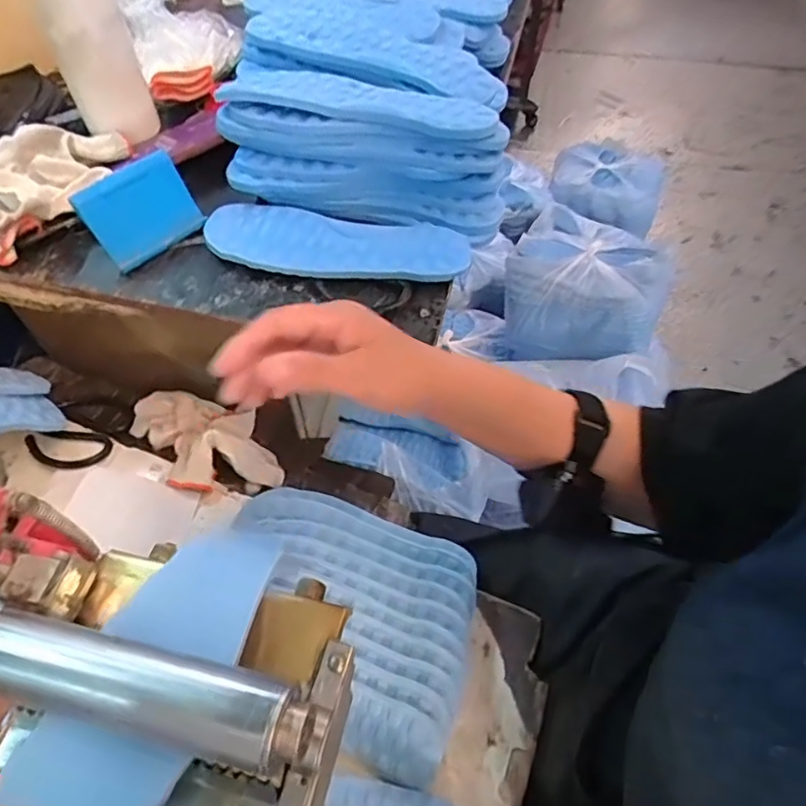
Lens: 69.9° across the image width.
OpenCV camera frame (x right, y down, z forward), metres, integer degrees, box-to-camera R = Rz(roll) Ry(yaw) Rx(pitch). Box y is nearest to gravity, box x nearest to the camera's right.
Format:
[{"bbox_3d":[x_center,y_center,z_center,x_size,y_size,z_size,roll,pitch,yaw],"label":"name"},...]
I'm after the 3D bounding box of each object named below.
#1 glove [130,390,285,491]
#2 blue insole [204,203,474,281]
[{"bbox_3d":[-0.219,0.043,0.629,0.190,0.030,0.105,14,55,9],"label":"glove"},{"bbox_3d":[-0.061,-0.151,0.534,0.241,0.016,0.085,9,55,6],"label":"blue insole"}]

